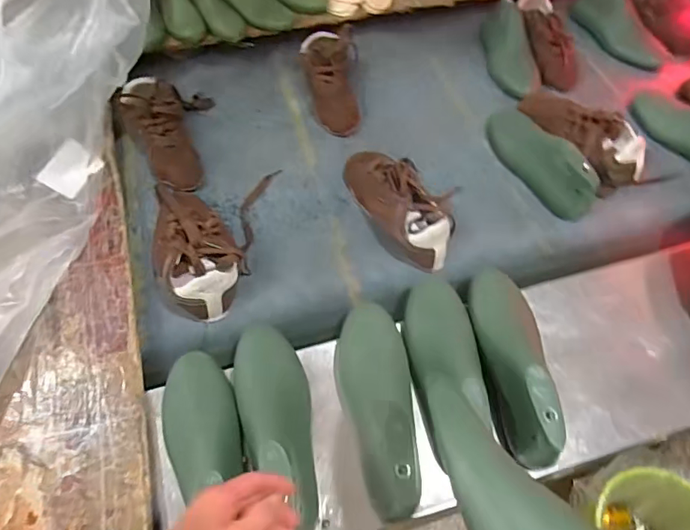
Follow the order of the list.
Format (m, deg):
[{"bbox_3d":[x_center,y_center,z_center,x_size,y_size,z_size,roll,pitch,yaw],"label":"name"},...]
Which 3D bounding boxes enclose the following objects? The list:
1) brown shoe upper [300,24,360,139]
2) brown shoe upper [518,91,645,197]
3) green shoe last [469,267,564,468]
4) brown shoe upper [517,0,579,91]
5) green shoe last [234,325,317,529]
[{"bbox_3d":[-0.025,-0.366,0.932,0.108,0.087,0.231,-3,74,-4],"label":"brown shoe upper"},{"bbox_3d":[0.441,-0.243,0.870,0.114,0.088,0.259,-25,63,-15],"label":"brown shoe upper"},{"bbox_3d":[0.218,0.114,0.606,0.093,0.094,0.264,3,58,1],"label":"green shoe last"},{"bbox_3d":[0.419,-0.480,1.001,0.076,0.070,0.245,-9,60,-6],"label":"brown shoe upper"},{"bbox_3d":[-0.080,0.180,0.564,0.085,0.077,0.259,-14,57,-10],"label":"green shoe last"}]

